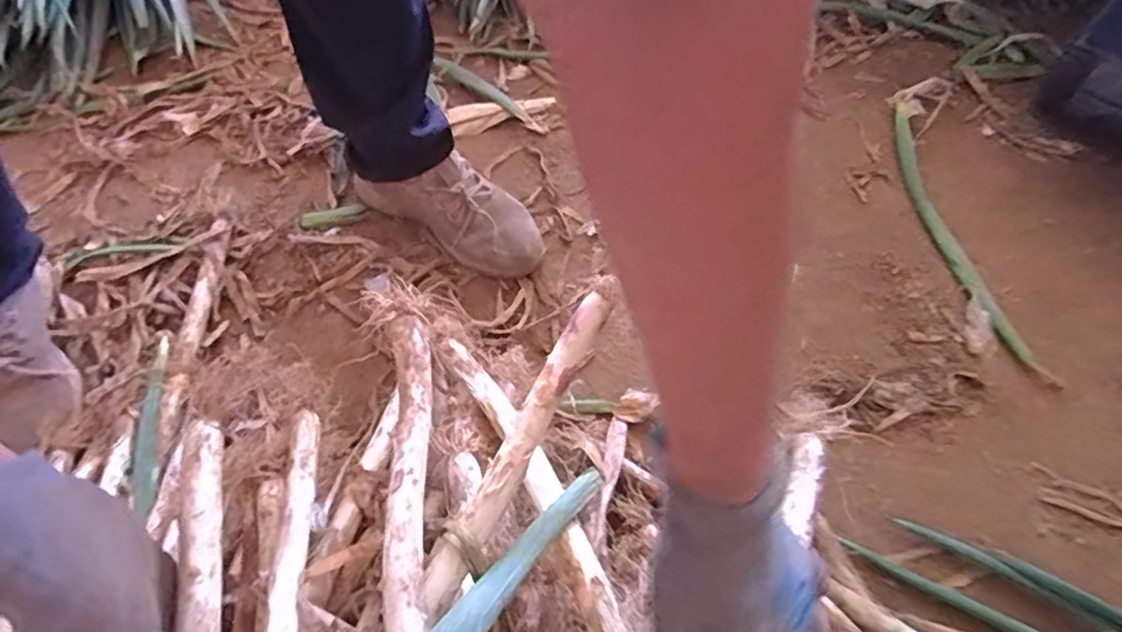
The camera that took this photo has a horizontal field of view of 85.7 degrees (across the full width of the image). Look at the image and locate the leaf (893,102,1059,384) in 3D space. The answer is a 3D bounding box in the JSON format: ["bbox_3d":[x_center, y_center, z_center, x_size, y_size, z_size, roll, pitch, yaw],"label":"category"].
[{"bbox_3d":[0.465,-0.110,0.740,0.064,0.013,0.410,-5,61,-5],"label":"leaf"}]

